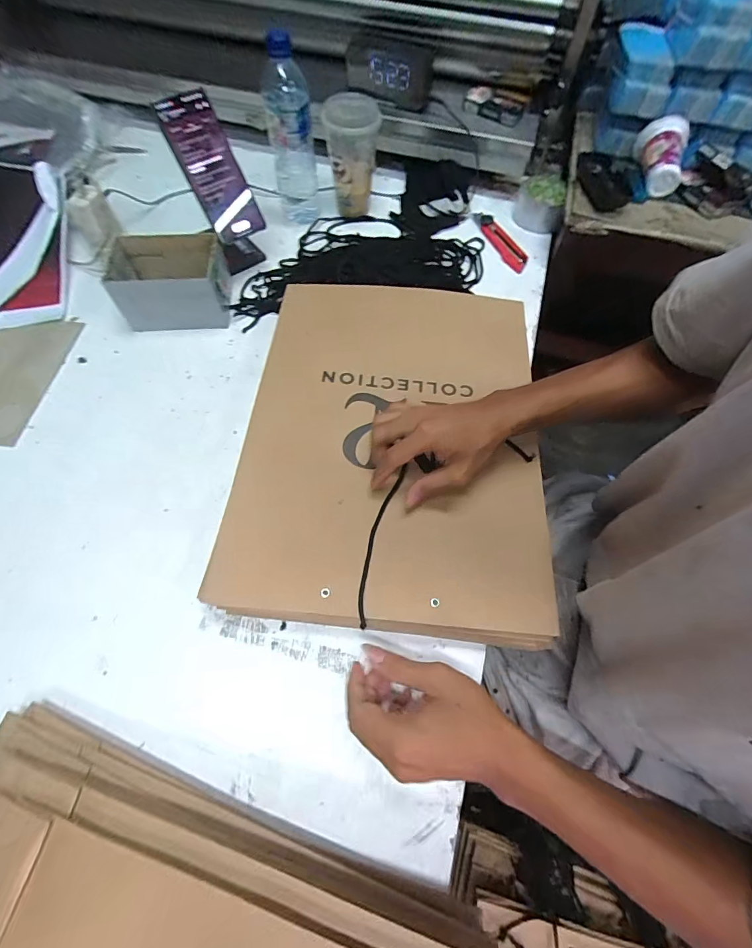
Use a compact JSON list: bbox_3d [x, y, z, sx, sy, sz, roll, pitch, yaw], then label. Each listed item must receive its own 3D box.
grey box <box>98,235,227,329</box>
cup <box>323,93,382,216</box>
[{"bbox_3d":[-0.289,-0.274,0.570,0.146,0.081,0.111,-5,64,-4],"label":"grey box"},{"bbox_3d":[-0.040,-0.515,0.654,0.084,0.143,0.089,-8,64,-6],"label":"cup"}]

